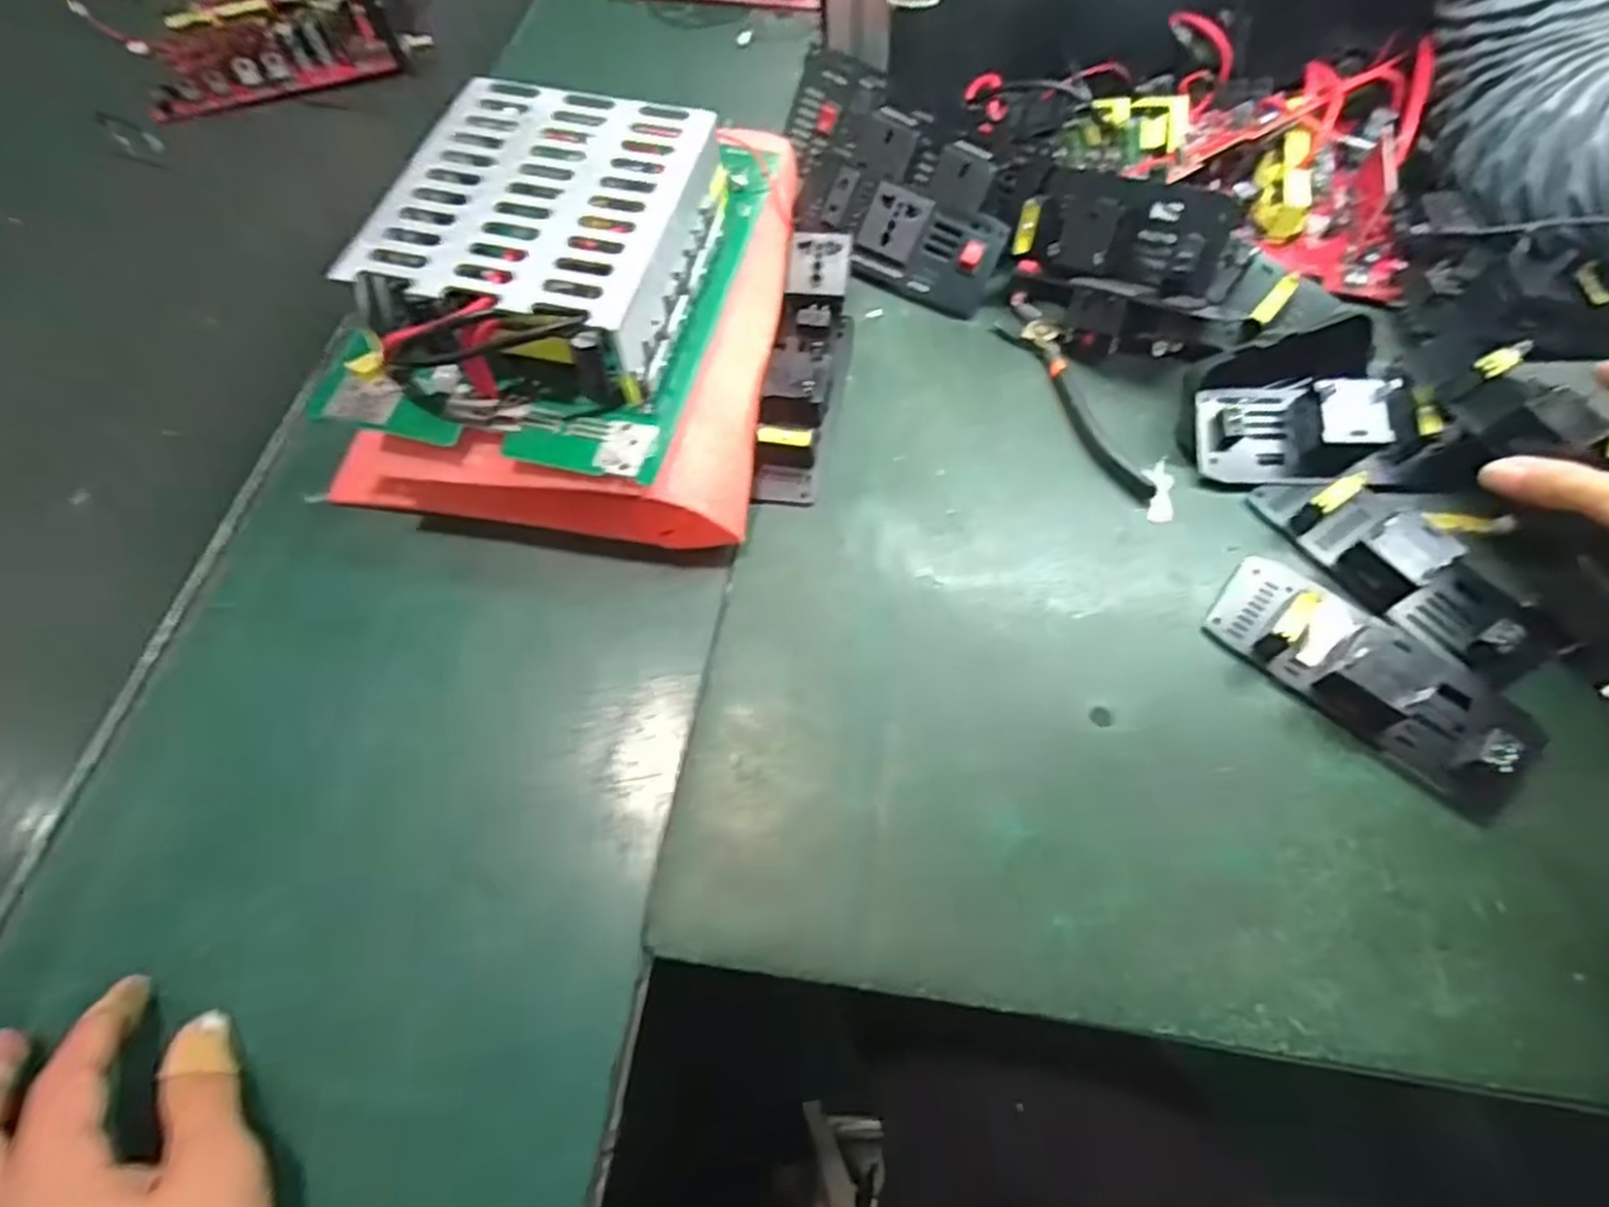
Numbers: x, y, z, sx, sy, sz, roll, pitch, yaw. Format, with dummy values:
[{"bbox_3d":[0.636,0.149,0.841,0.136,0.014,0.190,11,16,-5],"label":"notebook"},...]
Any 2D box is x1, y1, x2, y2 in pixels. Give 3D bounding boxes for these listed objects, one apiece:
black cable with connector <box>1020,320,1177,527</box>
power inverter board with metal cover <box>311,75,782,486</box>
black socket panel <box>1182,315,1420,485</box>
[{"bbox_3d":[0.168,-0.110,0.426,0.030,0.007,0.149,-22,66,-8],"label":"black cable with connector"},{"bbox_3d":[-0.132,-0.188,0.385,0.175,0.060,0.233,12,64,7],"label":"power inverter board with metal cover"},{"bbox_3d":[0.271,-0.108,0.399,0.117,0.038,0.073,-14,65,-4],"label":"black socket panel"}]

